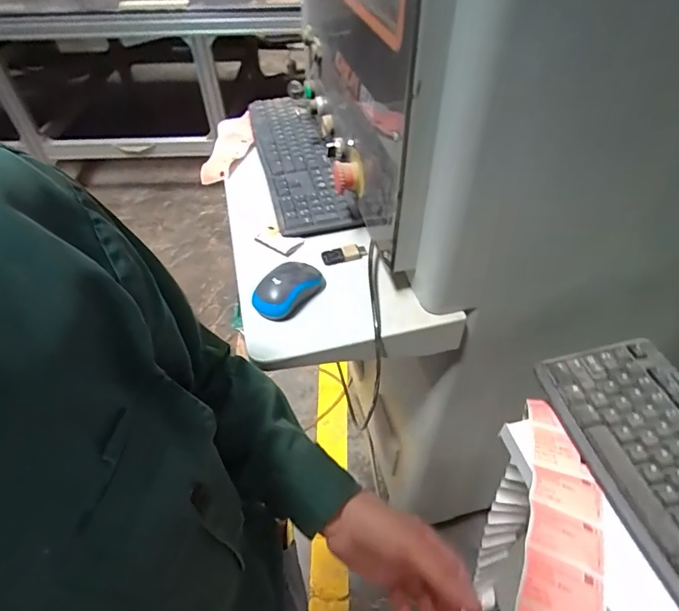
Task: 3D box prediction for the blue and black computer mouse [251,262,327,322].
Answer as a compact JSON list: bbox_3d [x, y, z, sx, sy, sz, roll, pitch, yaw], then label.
[{"bbox_3d":[-0.061,-0.021,0.542,0.051,0.042,0.094,34,57,27],"label":"blue and black computer mouse"}]

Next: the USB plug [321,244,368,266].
[{"bbox_3d":[0.006,-0.070,0.603,0.059,0.013,0.023,-13,49,-10],"label":"USB plug"}]

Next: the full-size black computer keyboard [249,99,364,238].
[{"bbox_3d":[-0.077,-0.259,0.750,0.112,0.031,0.408,-15,51,-6],"label":"full-size black computer keyboard"}]

